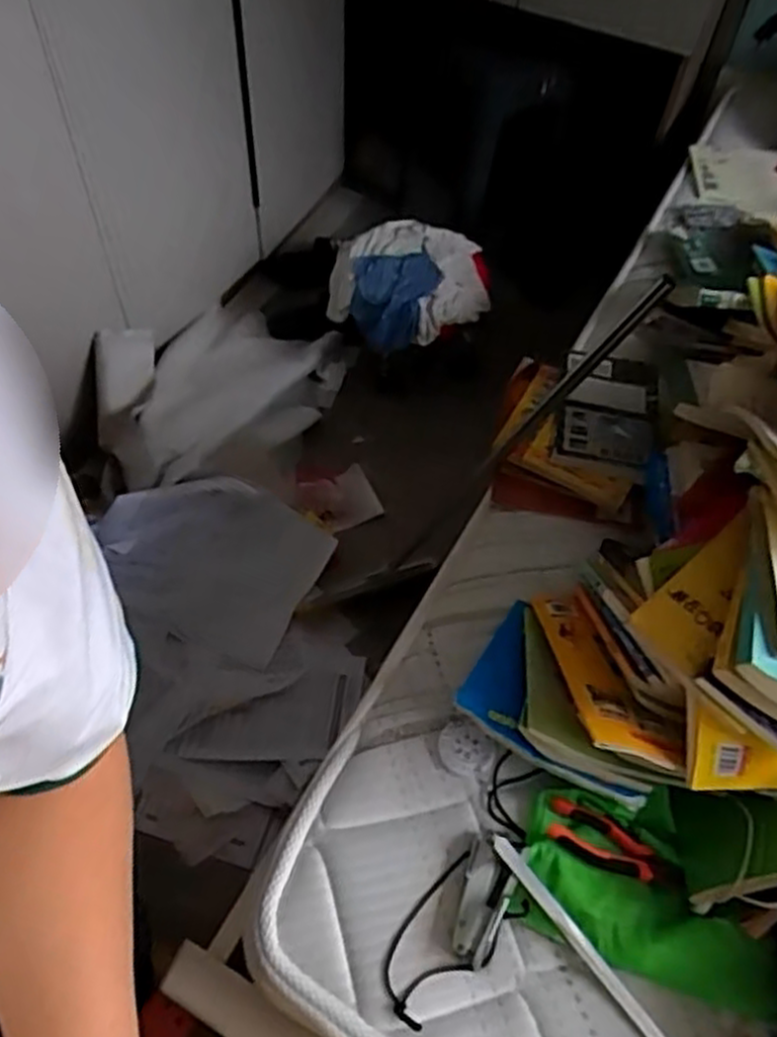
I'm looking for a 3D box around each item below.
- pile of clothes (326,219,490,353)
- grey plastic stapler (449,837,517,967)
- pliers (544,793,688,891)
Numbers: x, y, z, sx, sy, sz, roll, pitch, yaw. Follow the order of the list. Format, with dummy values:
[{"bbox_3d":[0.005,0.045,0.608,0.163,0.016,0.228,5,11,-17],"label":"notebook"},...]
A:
[{"bbox_3d":[0.041,-0.493,1.666,0.339,0.180,0.307,5,56,0],"label":"pile of clothes"},{"bbox_3d":[0.094,0.375,0.762,0.046,0.023,0.110,17,57,8],"label":"grey plastic stapler"},{"bbox_3d":[0.230,0.334,0.783,0.142,0.015,0.048,25,58,13],"label":"pliers"}]

